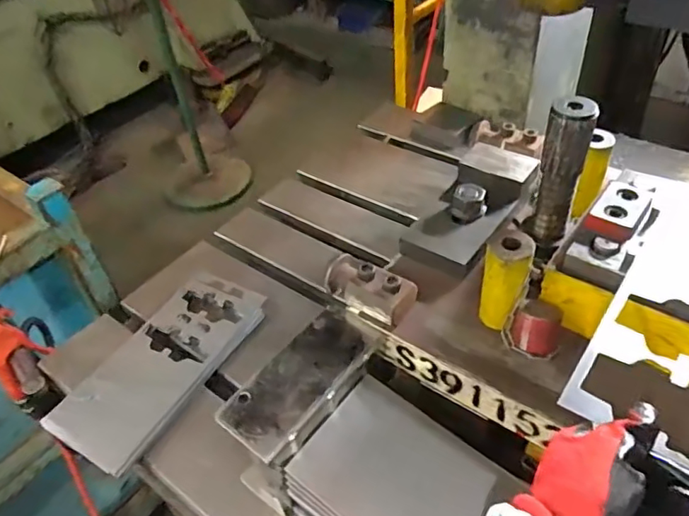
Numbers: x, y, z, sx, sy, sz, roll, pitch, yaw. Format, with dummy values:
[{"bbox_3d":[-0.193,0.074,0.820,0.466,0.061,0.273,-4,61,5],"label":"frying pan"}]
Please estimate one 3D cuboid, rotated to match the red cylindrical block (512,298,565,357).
[{"bbox_3d":[0.172,0.065,0.499,0.040,0.039,0.037,-3,43,3],"label":"red cylindrical block"}]

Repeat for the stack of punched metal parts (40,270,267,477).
[{"bbox_3d":[-0.221,0.123,0.683,0.129,0.021,0.272,18,48,24],"label":"stack of punched metal parts"}]

